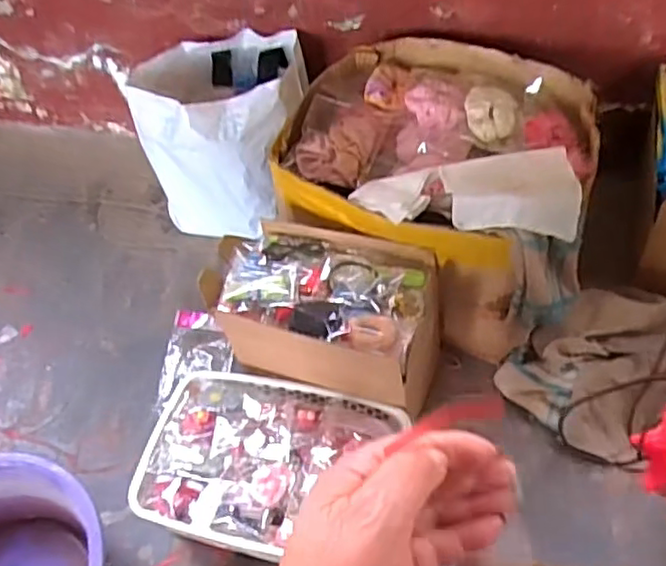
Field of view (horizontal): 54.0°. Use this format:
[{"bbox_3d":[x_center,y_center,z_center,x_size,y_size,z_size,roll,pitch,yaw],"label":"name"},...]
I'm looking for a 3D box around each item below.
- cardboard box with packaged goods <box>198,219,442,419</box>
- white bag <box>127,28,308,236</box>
[{"bbox_3d":[-0.012,0.040,0.783,0.263,0.138,0.164,11,52,15],"label":"cardboard box with packaged goods"},{"bbox_3d":[-0.162,-0.233,1.046,0.248,0.247,0.234,-8,50,0],"label":"white bag"}]

